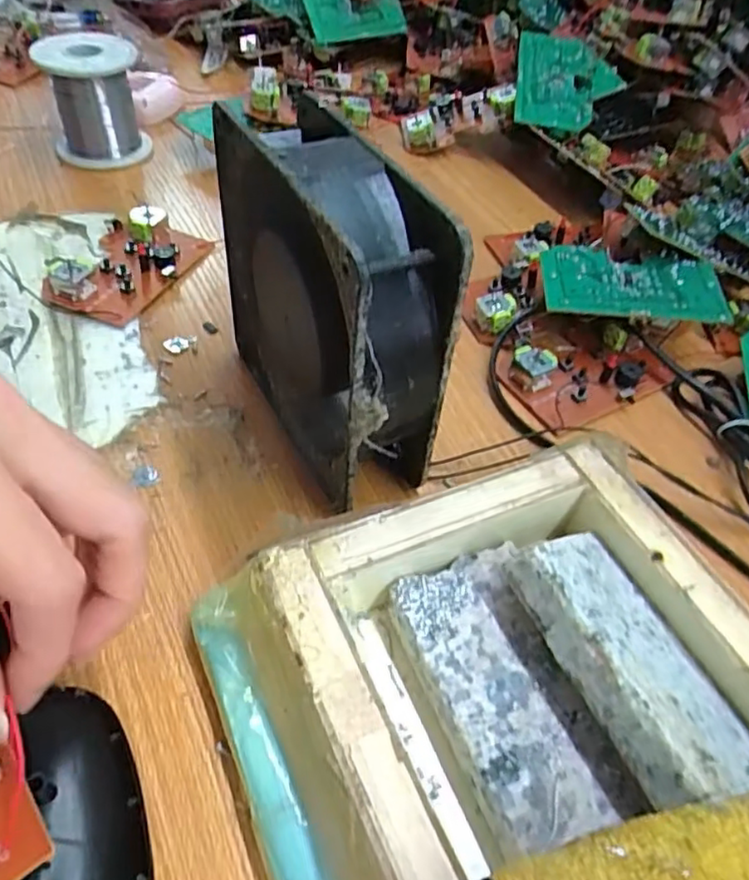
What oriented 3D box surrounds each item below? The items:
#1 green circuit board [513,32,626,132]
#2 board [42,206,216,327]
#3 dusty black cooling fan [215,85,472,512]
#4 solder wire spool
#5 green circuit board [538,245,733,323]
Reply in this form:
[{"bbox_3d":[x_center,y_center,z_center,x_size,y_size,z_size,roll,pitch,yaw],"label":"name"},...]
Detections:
[{"bbox_3d":[0.142,-0.260,0.474,0.076,0.011,0.086,12,70,-6],"label":"green circuit board"},{"bbox_3d":[-0.135,-0.098,0.353,0.053,0.018,0.089,18,49,11],"label":"board"},{"bbox_3d":[-0.018,-0.055,0.256,0.047,0.119,0.125,-22,54,-23],"label":"dusty black cooling fan"},{"bbox_3d":[-0.183,-0.222,0.427,0.051,0.073,0.051,3,48,-3],"label":"solder wire spool"},{"bbox_3d":[0.134,-0.081,0.338,0.090,0.005,0.051,4,54,1],"label":"green circuit board"}]

